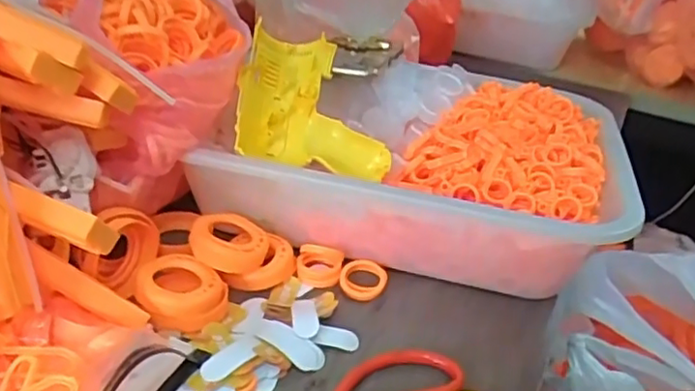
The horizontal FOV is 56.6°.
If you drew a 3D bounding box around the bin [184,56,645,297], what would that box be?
[{"bbox_3d":[0.067,-0.026,0.565,0.328,0.105,0.249,13,30,11],"label":"bin"}]

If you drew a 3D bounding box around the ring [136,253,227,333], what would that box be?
[{"bbox_3d":[-0.114,0.065,0.444,0.058,0.023,0.059,5,30,-3],"label":"ring"}]

